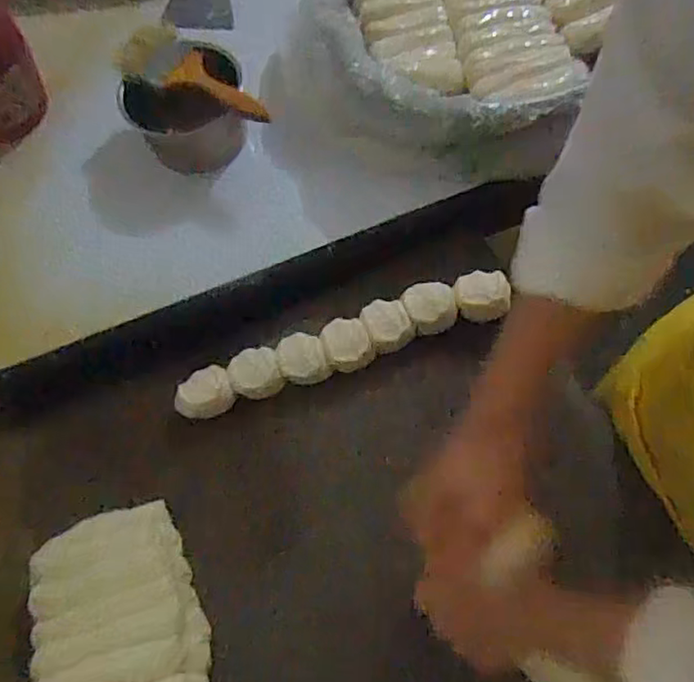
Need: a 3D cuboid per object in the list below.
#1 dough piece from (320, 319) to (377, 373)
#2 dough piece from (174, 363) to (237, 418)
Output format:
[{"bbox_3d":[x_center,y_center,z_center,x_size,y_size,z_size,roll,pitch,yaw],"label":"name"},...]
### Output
[{"bbox_3d":[-0.002,0.002,0.640,0.045,0.028,0.050,-21,65,-6],"label":"dough piece"},{"bbox_3d":[-0.147,0.053,0.646,0.058,0.028,0.041,-21,65,-6],"label":"dough piece"}]

